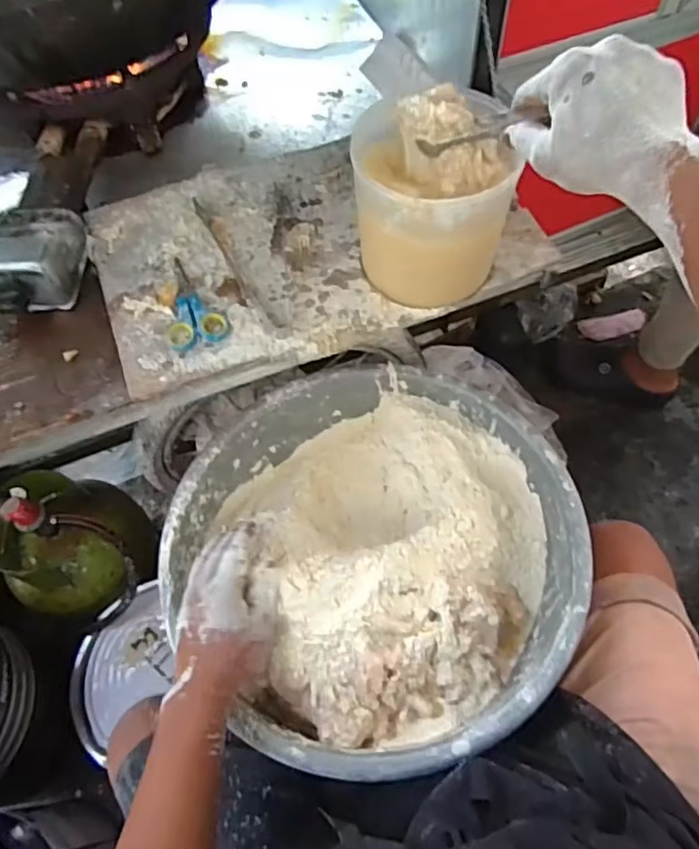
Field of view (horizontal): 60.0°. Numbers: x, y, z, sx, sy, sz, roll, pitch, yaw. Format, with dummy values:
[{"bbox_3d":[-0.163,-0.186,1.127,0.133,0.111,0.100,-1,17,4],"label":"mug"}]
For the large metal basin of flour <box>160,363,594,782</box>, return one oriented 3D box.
[{"bbox_3d":[0.031,0.136,0.674,0.396,0.150,0.410,-1,63,2],"label":"large metal basin of flour"}]

